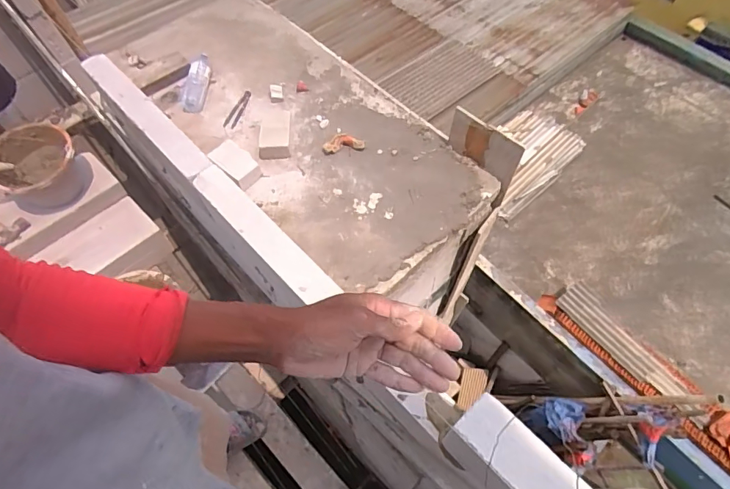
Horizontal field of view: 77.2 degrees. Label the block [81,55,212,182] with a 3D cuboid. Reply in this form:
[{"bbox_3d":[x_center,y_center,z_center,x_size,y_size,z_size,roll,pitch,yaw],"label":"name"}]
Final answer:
[{"bbox_3d":[-0.599,-0.296,1.330,0.090,0.270,0.551,-40,67,-19],"label":"block"}]

